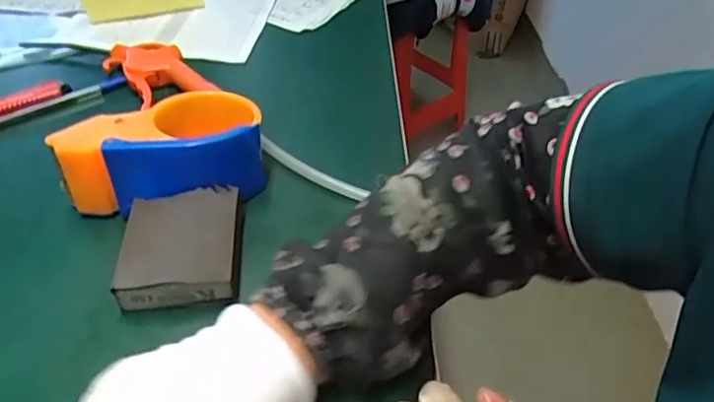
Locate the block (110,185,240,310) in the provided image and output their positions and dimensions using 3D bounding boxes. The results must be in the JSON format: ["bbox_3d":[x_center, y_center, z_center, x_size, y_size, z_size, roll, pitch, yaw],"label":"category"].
[{"bbox_3d":[-0.111,0.030,0.361,0.070,0.027,0.079,-3,44,-5],"label":"block"}]

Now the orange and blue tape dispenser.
[{"bbox_3d":[-0.133,-0.033,0.404,0.128,0.067,0.083,-1,44,-3],"label":"orange and blue tape dispenser"}]

